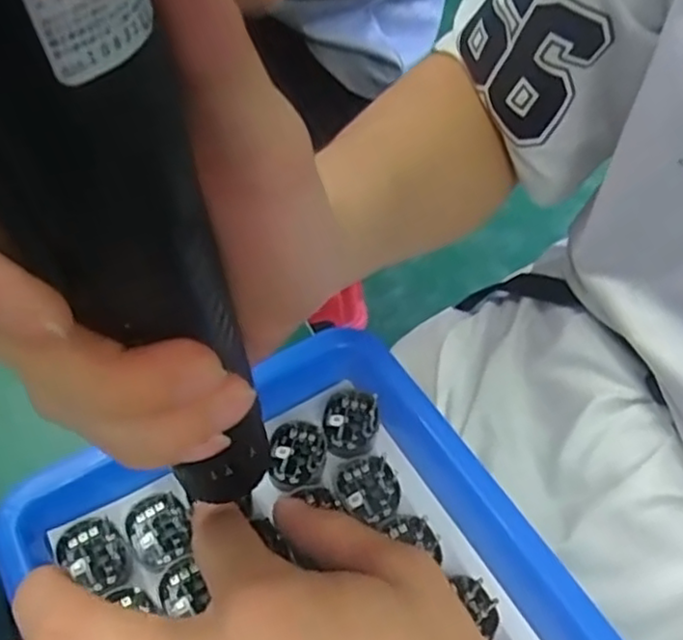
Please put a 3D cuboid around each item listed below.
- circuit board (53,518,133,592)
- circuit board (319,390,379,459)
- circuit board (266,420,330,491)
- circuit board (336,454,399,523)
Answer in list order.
[{"bbox_3d":[-0.093,0.089,0.256,0.022,0.008,0.028,-34,60,-22],"label":"circuit board"},{"bbox_3d":[0.003,0.044,0.293,0.025,0.004,0.030,0,54,1],"label":"circuit board"},{"bbox_3d":[-0.018,0.056,0.283,0.024,0.004,0.029,1,54,1],"label":"circuit board"},{"bbox_3d":[0.011,0.068,0.276,0.024,0.004,0.027,-16,55,-11],"label":"circuit board"}]

